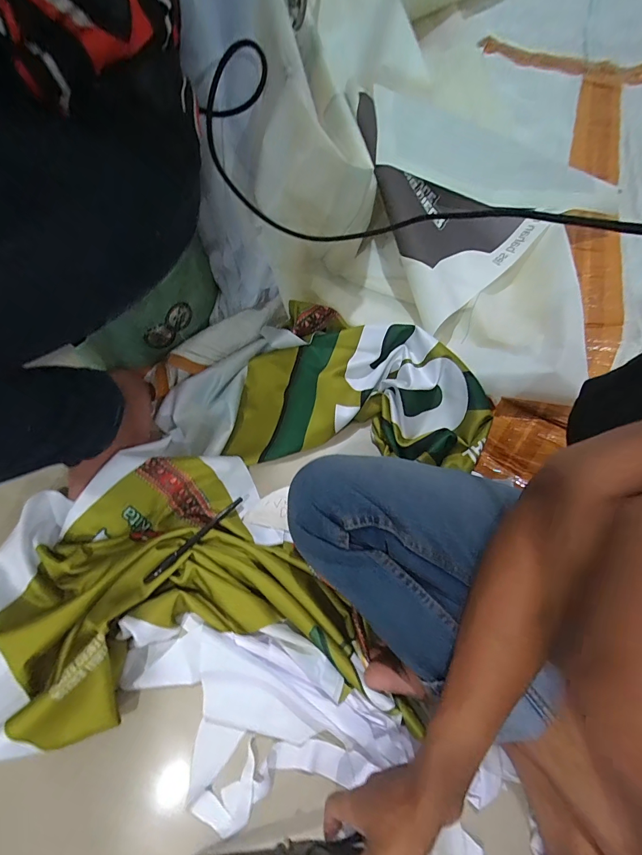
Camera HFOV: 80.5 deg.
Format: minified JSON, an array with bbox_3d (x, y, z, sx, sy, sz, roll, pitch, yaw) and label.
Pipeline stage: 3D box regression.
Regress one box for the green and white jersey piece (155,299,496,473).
[{"bbox_3d":[-0.003,-0.057,0.548,0.465,0.081,0.240,3,68,0],"label":"green and white jersey piece"}]

